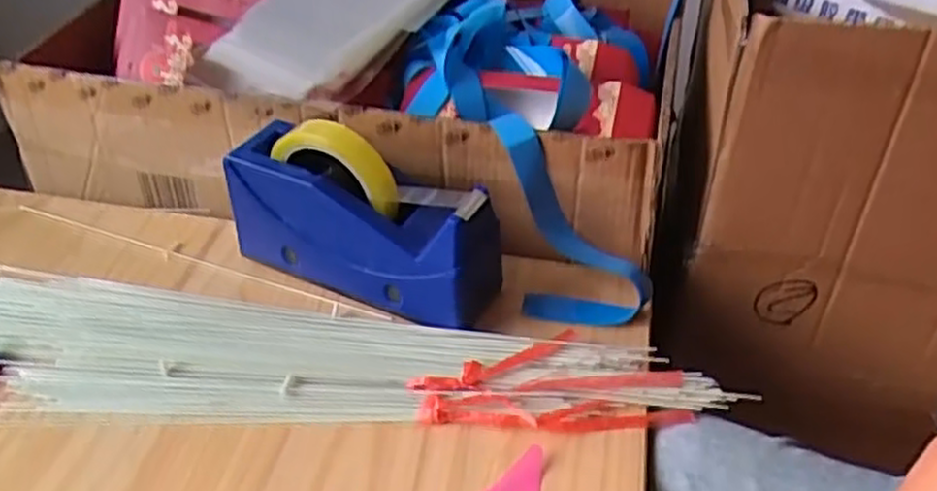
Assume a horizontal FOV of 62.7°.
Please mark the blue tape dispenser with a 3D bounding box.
[{"bbox_3d":[-0.078,-0.022,0.563,0.210,0.113,0.064,18,44,22],"label":"blue tape dispenser"}]

